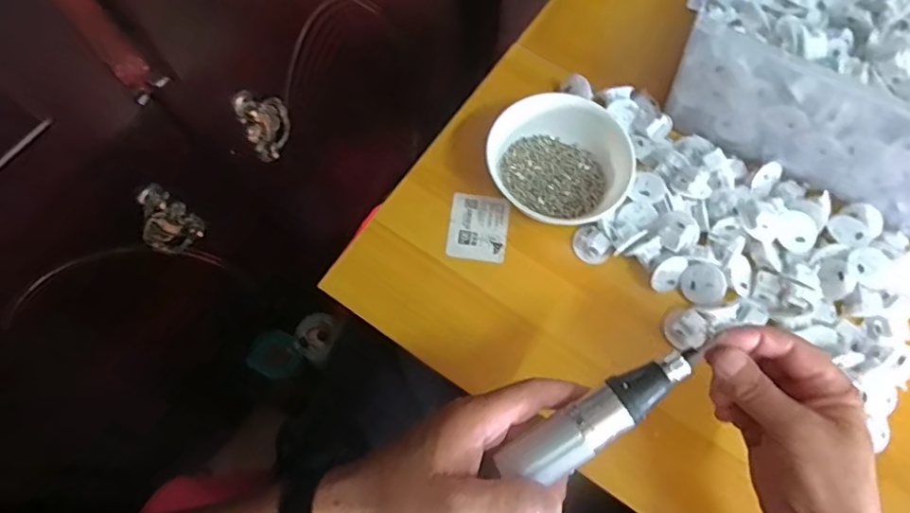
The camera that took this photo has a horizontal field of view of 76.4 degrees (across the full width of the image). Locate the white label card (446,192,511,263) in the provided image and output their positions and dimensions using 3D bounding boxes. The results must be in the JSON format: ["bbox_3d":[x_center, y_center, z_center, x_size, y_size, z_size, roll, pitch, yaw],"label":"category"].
[{"bbox_3d":[0.021,-0.026,0.511,0.051,0.004,0.062,9,71,-2],"label":"white label card"}]

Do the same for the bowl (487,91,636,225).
[{"bbox_3d":[0.093,-0.083,0.504,0.120,0.053,0.112,31,73,10],"label":"bowl"}]

